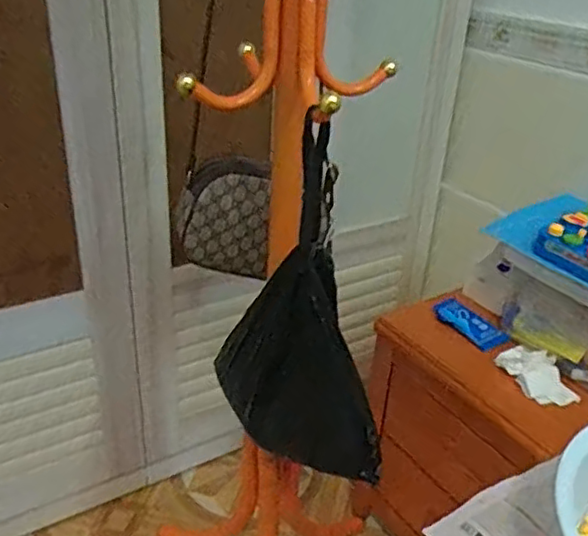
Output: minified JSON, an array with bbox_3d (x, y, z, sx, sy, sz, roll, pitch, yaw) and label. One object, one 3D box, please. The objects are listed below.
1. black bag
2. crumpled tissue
[{"bbox_3d":[-0.025,0.053,0.765,0.211,0.426,0.054,-2,18,23],"label":"black bag"},{"bbox_3d":[0.360,0.156,0.933,0.064,0.039,0.115,-9,32,-21],"label":"crumpled tissue"}]

